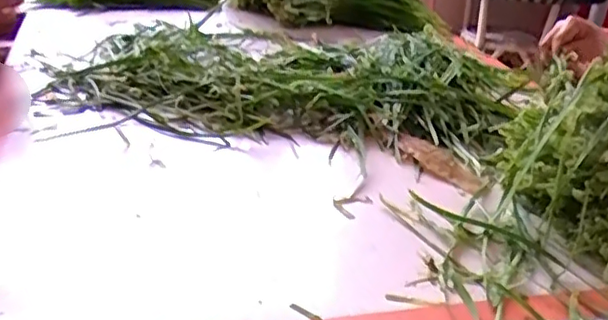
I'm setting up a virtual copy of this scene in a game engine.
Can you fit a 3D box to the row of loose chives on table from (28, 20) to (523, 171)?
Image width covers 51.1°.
[{"bbox_3d":[-0.013,-0.126,0.880,0.590,0.054,0.401,9,26,7],"label":"row of loose chives on table"}]

